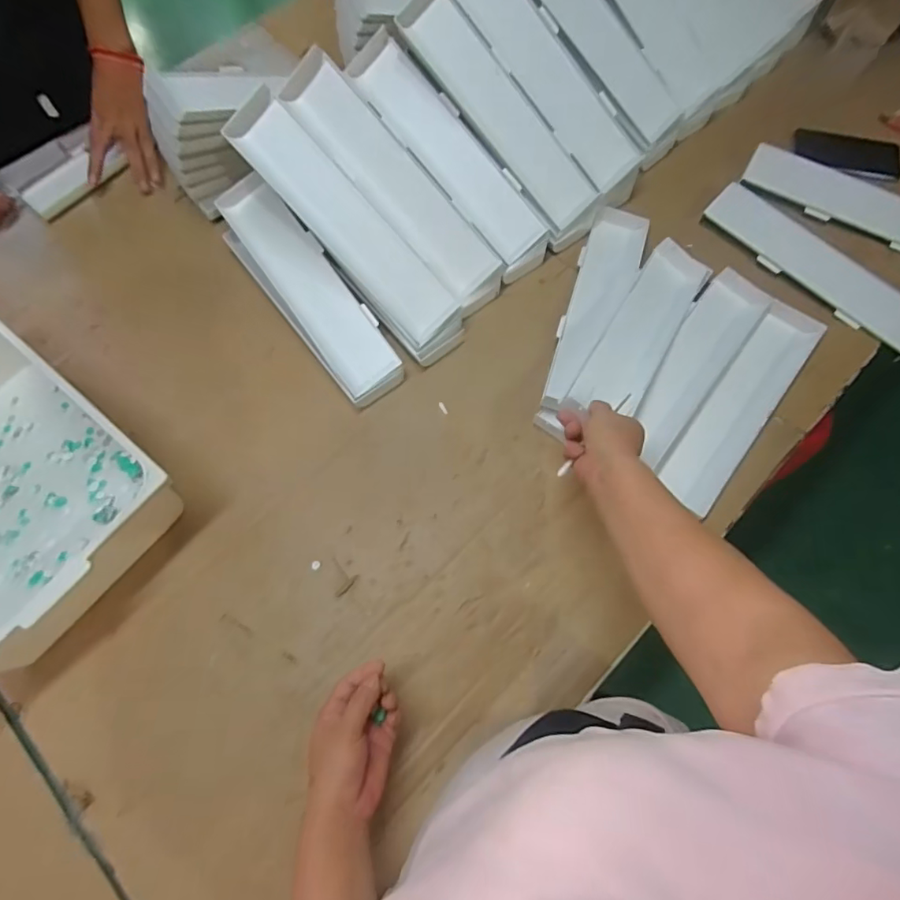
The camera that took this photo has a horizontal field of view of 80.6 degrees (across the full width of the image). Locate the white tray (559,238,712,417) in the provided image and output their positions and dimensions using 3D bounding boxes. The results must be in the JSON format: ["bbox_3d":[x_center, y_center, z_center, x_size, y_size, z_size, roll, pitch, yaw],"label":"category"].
[{"bbox_3d":[0.239,-0.148,0.663,0.087,0.032,0.326,32,63,11],"label":"white tray"}]

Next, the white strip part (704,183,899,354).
[{"bbox_3d":[0.498,-0.252,0.725,0.316,0.031,0.060,41,75,13],"label":"white strip part"}]

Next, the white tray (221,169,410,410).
[{"bbox_3d":[-0.189,-0.210,0.698,0.095,0.050,0.350,-36,74,-12],"label":"white tray"}]

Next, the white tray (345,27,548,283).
[{"bbox_3d":[-0.001,-0.387,0.713,0.090,0.048,0.353,-42,96,-13],"label":"white tray"}]

